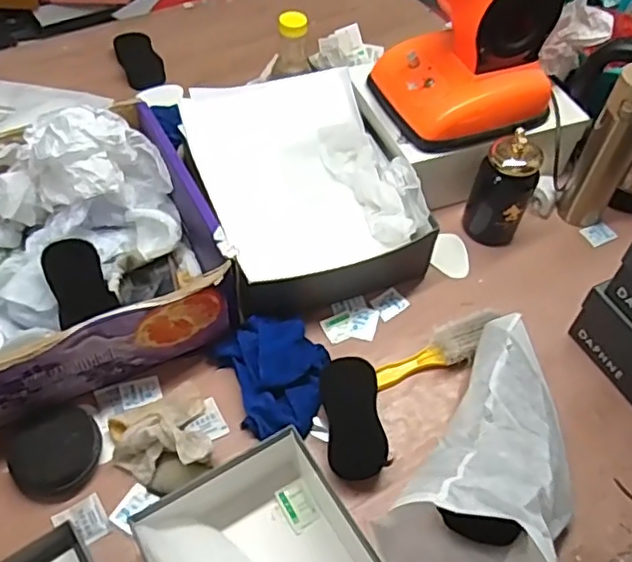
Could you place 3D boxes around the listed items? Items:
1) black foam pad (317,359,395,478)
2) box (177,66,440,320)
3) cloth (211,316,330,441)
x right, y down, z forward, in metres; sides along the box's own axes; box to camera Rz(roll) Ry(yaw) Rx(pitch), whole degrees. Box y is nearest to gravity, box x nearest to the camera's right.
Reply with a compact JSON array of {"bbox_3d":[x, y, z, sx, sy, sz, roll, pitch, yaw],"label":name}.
[{"bbox_3d":[0.042,0.150,0.705,0.060,0.025,0.128,-7,83,-9],"label":"black foam pad"},{"bbox_3d":[-0.021,-0.130,0.869,0.242,0.117,0.322,-18,56,-17],"label":"box"},{"bbox_3d":[-0.040,0.108,0.745,0.122,0.047,0.147,-17,56,-16],"label":"cloth"}]

